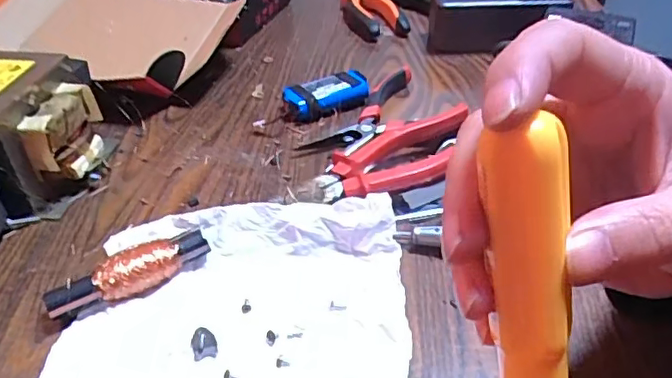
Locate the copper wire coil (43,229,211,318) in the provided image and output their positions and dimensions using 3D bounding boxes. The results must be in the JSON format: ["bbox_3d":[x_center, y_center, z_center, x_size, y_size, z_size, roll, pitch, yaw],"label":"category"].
[{"bbox_3d":[-0.118,0.050,0.337,0.090,0.020,0.025,-26,44,-28],"label":"copper wire coil"}]

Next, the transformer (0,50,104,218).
[{"bbox_3d":[-0.218,-0.041,0.410,0.087,0.084,0.094,2,38,4],"label":"transformer"}]

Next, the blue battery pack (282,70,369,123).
[{"bbox_3d":[-0.008,-0.080,0.502,0.074,0.023,0.037,-16,40,-17],"label":"blue battery pack"}]

